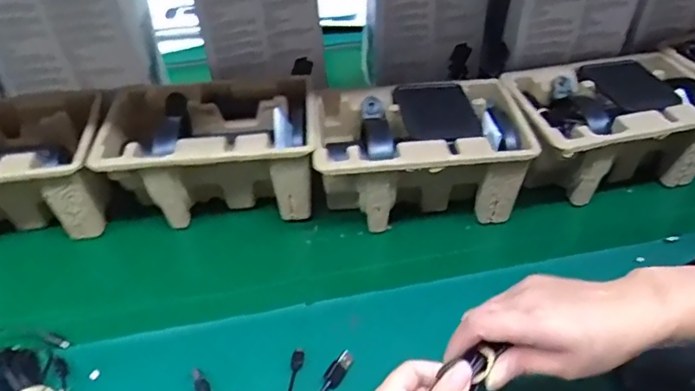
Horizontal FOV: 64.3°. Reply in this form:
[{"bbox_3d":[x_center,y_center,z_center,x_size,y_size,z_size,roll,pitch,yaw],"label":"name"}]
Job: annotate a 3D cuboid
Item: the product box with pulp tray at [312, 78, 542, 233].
[{"bbox_3d":[0.076,-0.044,0.619,0.217,0.102,0.140,-4,42,-3],"label":"product box with pulp tray"}]

